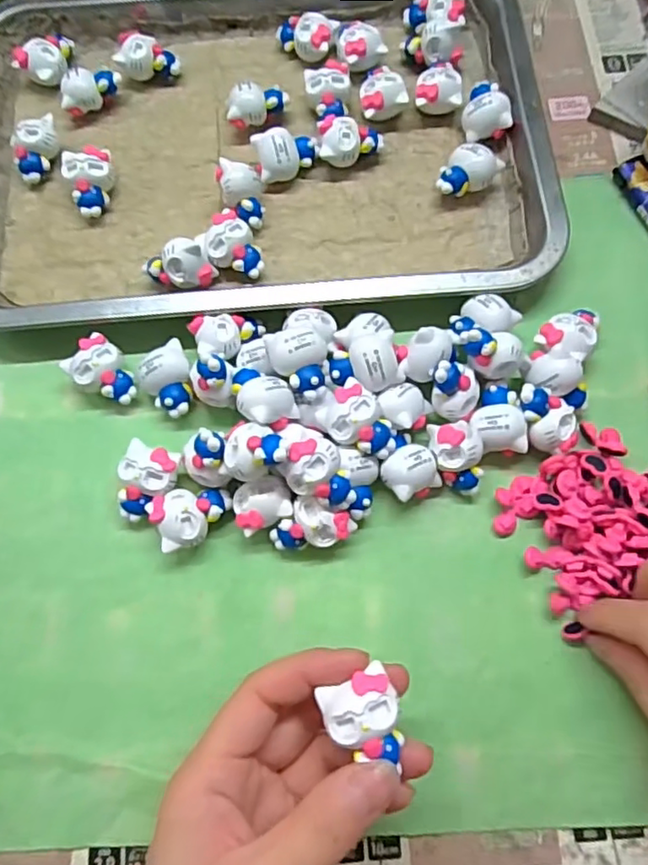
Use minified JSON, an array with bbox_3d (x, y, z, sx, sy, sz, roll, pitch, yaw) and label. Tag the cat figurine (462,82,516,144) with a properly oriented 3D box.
[{"bbox_3d":[0.089,-0.173,0.328,0.026,0.021,0.032,14,74,5],"label":"cat figurine"}]

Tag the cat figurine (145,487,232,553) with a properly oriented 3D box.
[{"bbox_3d":[-0.058,0.037,0.268,0.033,0.021,0.025,-21,74,-6],"label":"cat figurine"}]

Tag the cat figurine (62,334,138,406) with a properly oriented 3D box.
[{"bbox_3d":[-0.104,-0.028,0.289,0.032,0.021,0.023,39,77,11],"label":"cat figurine"}]

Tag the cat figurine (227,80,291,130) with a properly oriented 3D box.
[{"bbox_3d":[-0.035,-0.177,0.332,0.035,0.023,0.016,-12,74,-3],"label":"cat figurine"}]

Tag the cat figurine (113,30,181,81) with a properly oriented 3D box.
[{"bbox_3d":[-0.098,-0.210,0.339,0.032,0.024,0.016,-7,73,-2],"label":"cat figurine"}]

